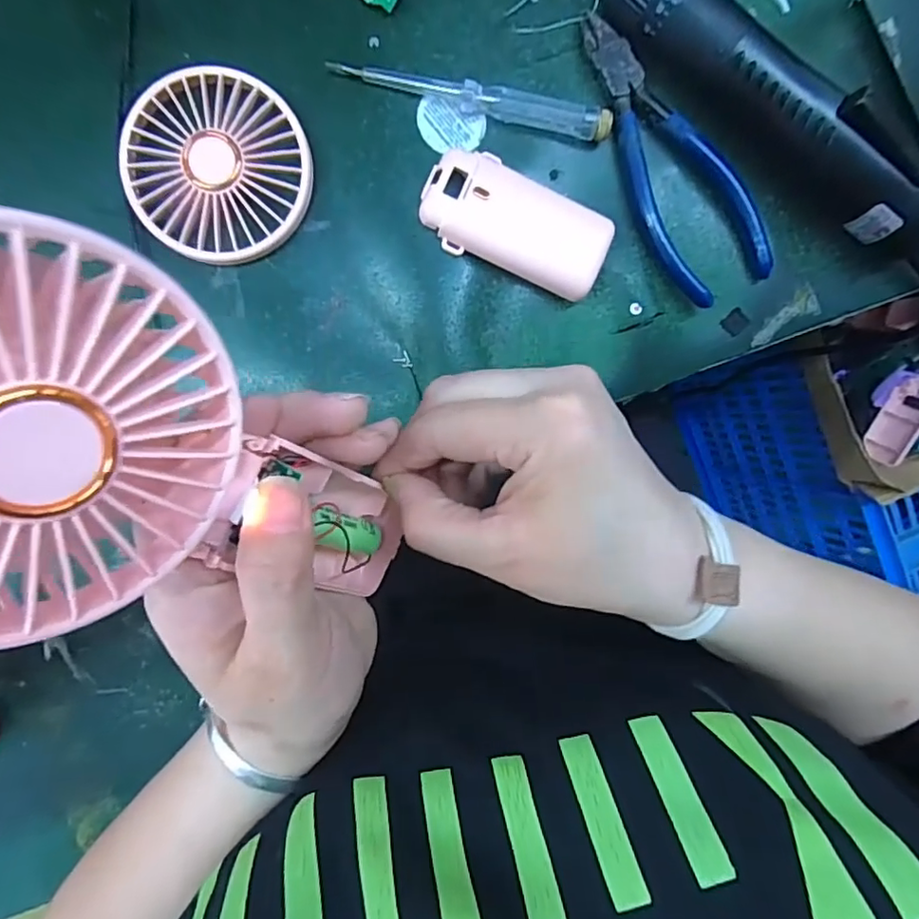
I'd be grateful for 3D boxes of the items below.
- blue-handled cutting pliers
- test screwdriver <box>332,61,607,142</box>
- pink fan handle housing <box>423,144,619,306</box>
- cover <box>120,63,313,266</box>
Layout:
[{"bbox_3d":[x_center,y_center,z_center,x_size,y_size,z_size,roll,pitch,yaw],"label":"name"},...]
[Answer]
[{"bbox_3d":[0.104,-0.152,0.289,0.050,0.014,0.149,-33,96,-1],"label":"blue-handled cutting pliers"},{"bbox_3d":[0.007,-0.179,0.278,0.137,0.011,0.013,11,94,-4],"label":"test screwdriver"},{"bbox_3d":[0.028,-0.117,0.283,0.093,0.018,0.045,23,93,-5],"label":"pink fan handle housing"},{"bbox_3d":[-0.117,-0.142,0.274,0.084,0.014,0.088,-33,96,-1],"label":"cover"}]

